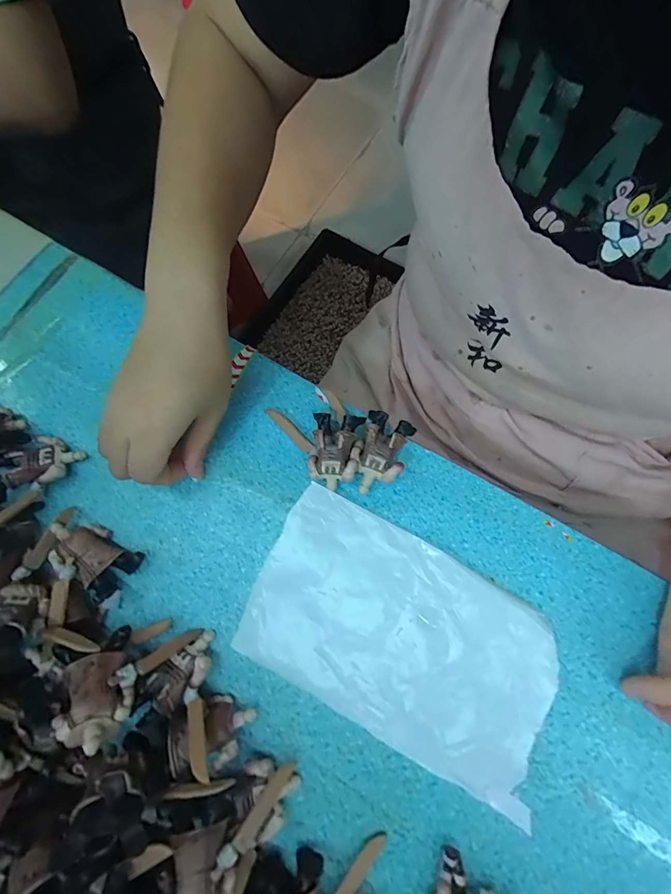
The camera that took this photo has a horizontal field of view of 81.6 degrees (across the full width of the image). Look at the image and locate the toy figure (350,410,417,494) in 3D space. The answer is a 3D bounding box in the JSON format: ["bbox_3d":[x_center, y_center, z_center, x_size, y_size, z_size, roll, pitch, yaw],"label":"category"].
[{"bbox_3d":[0.032,0.005,0.282,0.036,0.018,0.058,22,77,7],"label":"toy figure"}]

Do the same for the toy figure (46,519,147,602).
[{"bbox_3d":[-0.163,0.072,0.258,0.058,0.025,0.034,30,78,9],"label":"toy figure"}]

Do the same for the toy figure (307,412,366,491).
[{"bbox_3d":[-0.001,0.003,0.278,0.034,0.022,0.049,9,76,4],"label":"toy figure"}]

